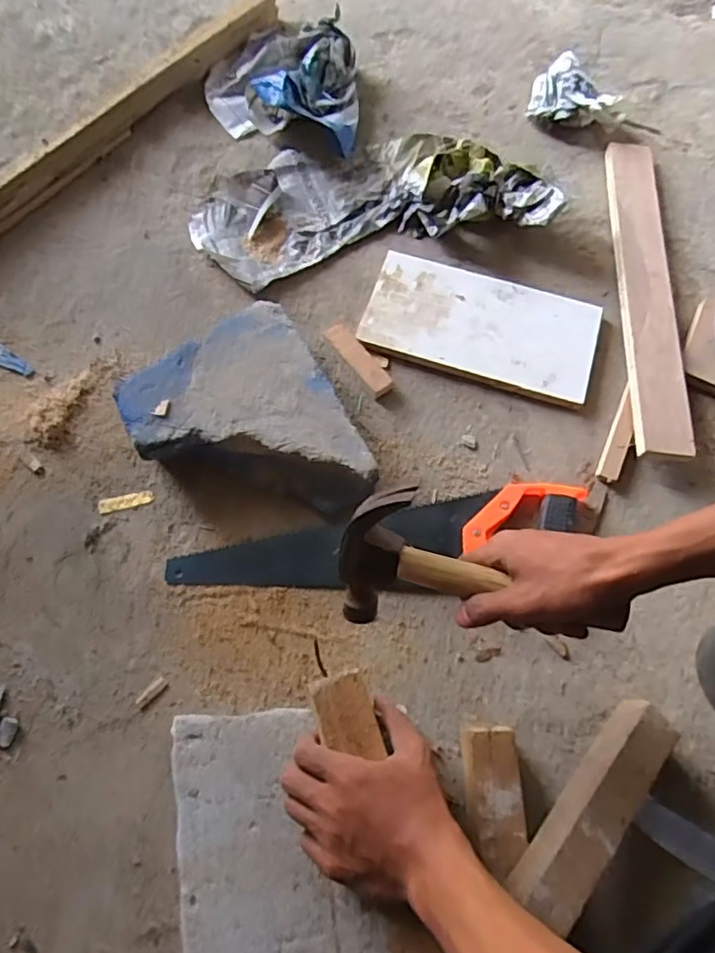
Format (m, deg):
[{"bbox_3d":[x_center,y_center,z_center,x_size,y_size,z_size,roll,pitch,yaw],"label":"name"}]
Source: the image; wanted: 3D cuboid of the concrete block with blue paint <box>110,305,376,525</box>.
[{"bbox_3d":[-0.116,-0.042,0.618,0.193,0.075,0.228,-28,74,-10],"label":"concrete block with blue paint"}]

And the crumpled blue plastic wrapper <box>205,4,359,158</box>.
[{"bbox_3d":[-0.091,-0.561,0.808,0.230,0.075,0.209,18,71,5],"label":"crumpled blue plastic wrapper"}]

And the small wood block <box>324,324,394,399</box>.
[{"bbox_3d":[0.003,-0.137,0.682,0.030,0.016,0.101,-35,75,-12],"label":"small wood block"}]

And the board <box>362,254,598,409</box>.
[{"bbox_3d":[0.148,-0.181,0.704,0.268,0.020,0.142,17,71,5],"label":"board"}]

